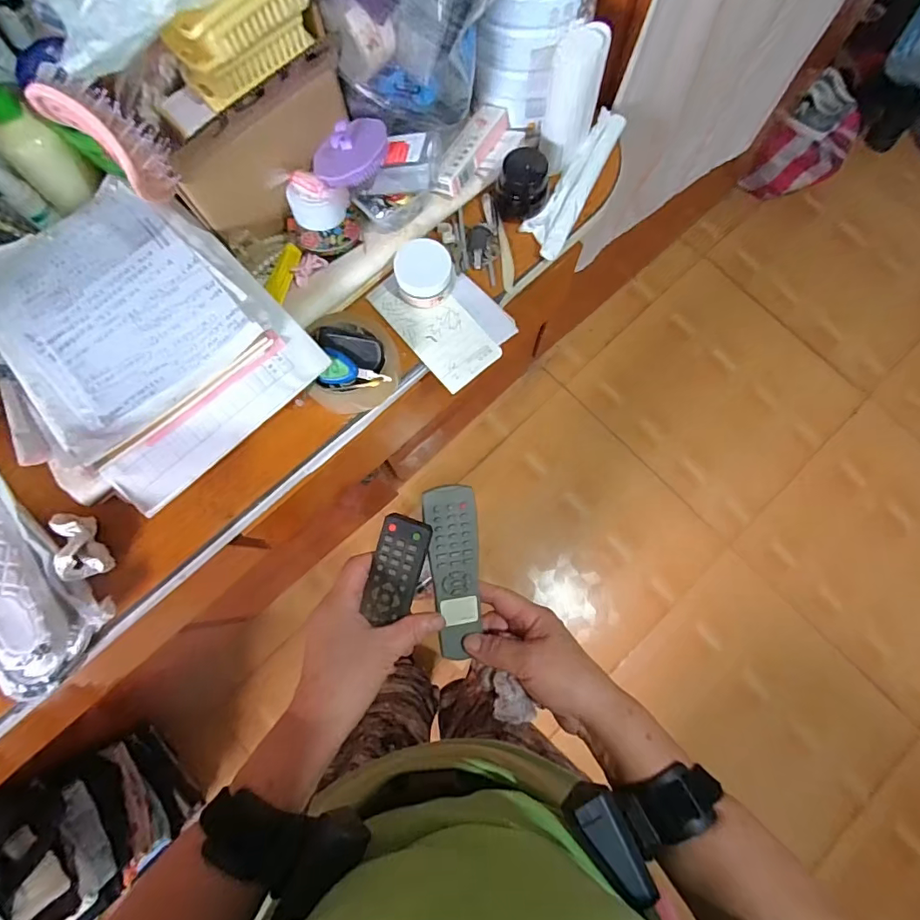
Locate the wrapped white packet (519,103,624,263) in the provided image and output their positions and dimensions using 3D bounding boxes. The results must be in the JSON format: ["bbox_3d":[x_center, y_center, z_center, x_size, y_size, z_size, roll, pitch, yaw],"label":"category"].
[{"bbox_3d":[0.126,-0.312,0.539,0.046,0.010,0.199,27,80,4],"label":"wrapped white packet"}]

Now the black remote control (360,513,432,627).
[{"bbox_3d":[-0.050,0.087,0.381,0.039,0.008,0.085,17,93,2],"label":"black remote control"}]

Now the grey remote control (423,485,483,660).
[{"bbox_3d":[-0.004,0.092,0.396,0.040,0.012,0.139,-4,93,-1],"label":"grey remote control"}]

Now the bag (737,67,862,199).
[{"bbox_3d":[0.963,-0.871,1.338,0.195,0.256,0.234,44,81,9],"label":"bag"}]

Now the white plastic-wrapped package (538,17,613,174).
[{"bbox_3d":[0.110,-0.362,0.488,0.044,0.113,0.053,39,80,8],"label":"white plastic-wrapped package"}]

